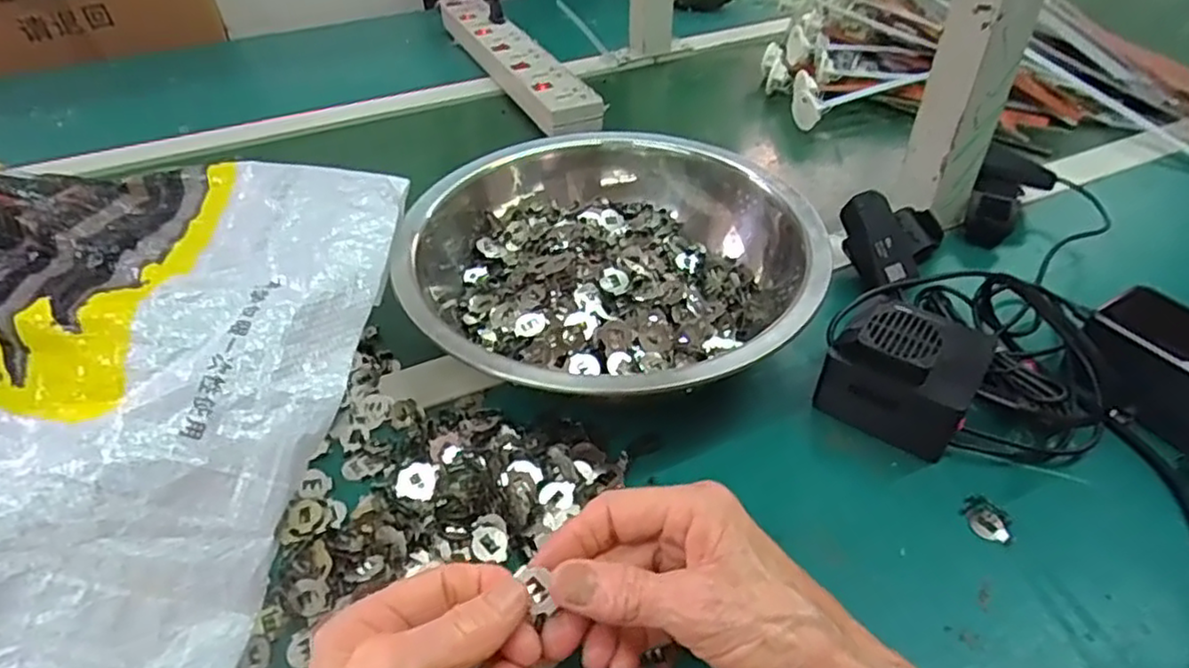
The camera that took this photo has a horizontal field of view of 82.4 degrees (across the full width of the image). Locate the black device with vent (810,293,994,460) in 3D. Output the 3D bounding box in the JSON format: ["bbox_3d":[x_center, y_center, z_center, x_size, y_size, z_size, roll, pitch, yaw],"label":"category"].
[{"bbox_3d":[0.181,0.020,0.392,0.075,0.061,0.072,27,50,29],"label":"black device with vent"}]

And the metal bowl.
[{"bbox_3d":[0.013,-0.041,0.452,0.260,0.076,0.246,-7,42,-5],"label":"metal bowl"}]

